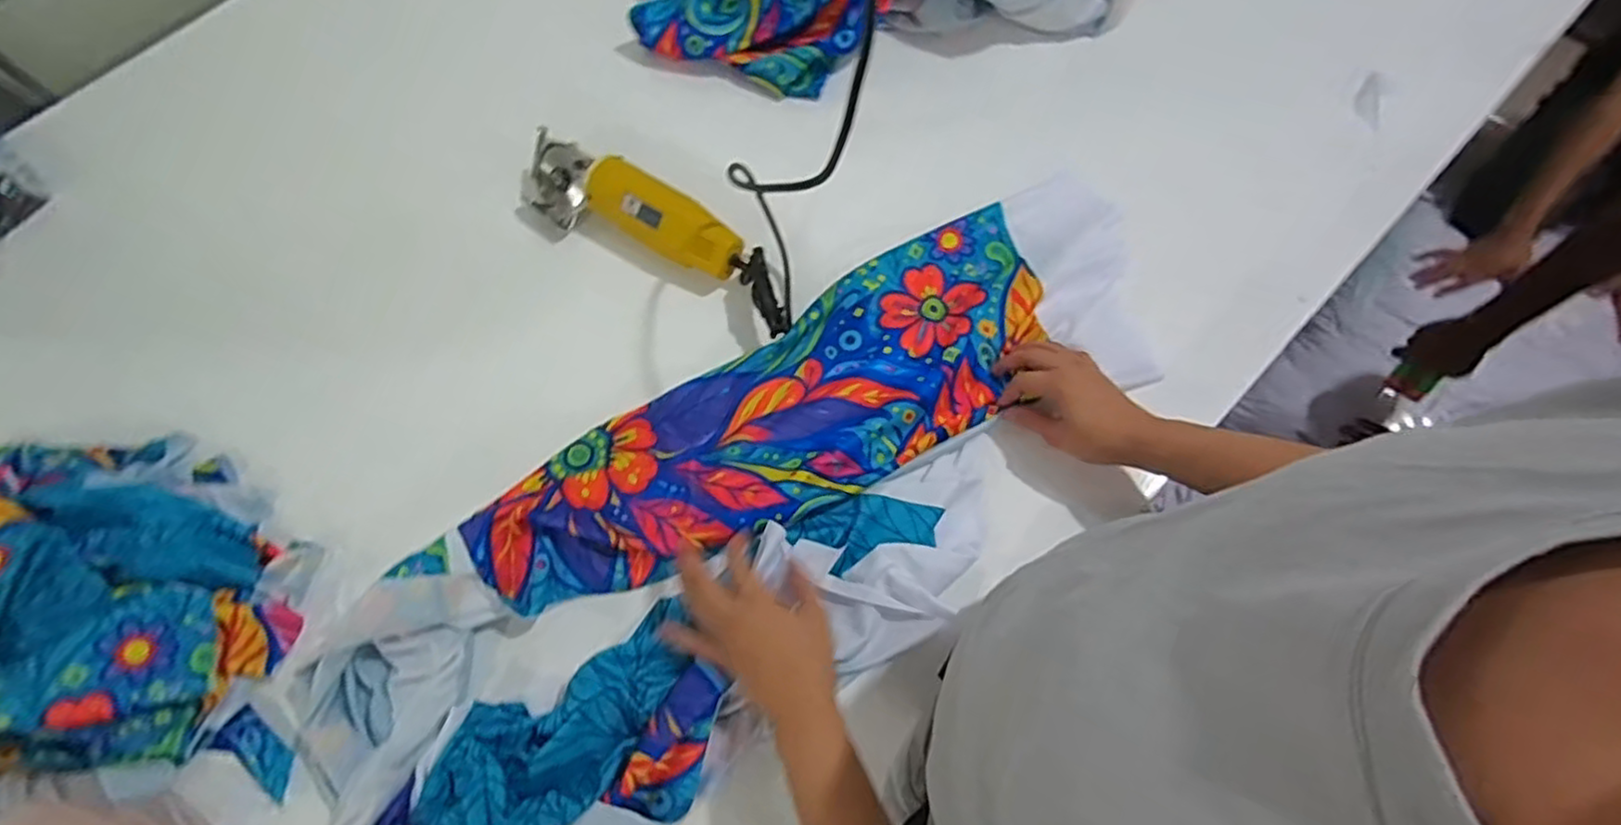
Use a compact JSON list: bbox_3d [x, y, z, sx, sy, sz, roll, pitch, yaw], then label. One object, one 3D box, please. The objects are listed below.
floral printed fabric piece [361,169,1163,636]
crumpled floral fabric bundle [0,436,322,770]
[{"bbox_3d":[-0.002,-0.002,0.652,0.671,0.037,0.207,-28,70,-10],"label":"floral printed fabric piece"},{"bbox_3d":[-0.639,0.150,0.587,0.379,0.094,0.301,-9,69,0],"label":"crumpled floral fabric bundle"}]

